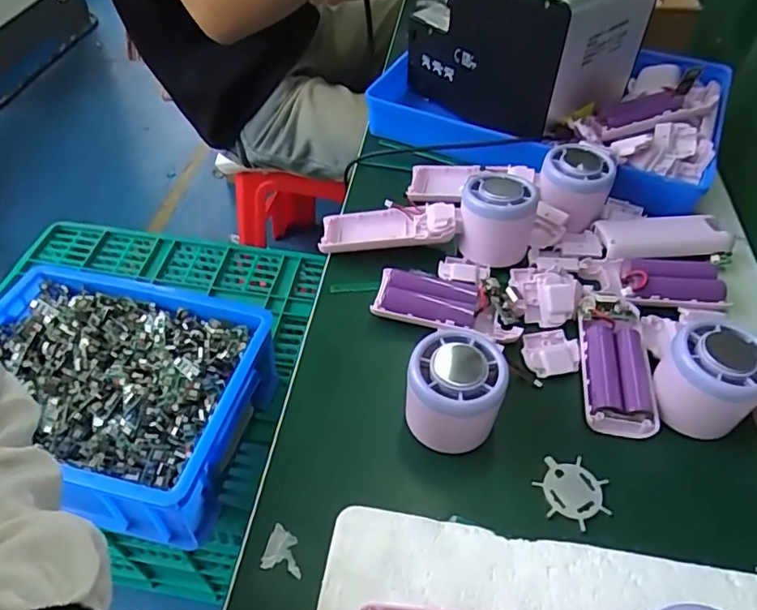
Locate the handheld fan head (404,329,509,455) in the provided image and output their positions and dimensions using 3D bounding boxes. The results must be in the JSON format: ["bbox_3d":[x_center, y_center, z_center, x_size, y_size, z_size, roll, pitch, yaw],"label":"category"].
[{"bbox_3d":[0.045,0.053,0.341,0.055,0.060,0.053,14,50,12],"label":"handheld fan head"}]

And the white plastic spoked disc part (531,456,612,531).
[{"bbox_3d":[0.111,0.105,0.328,0.038,0.004,0.040,0,48,0],"label":"white plastic spoked disc part"}]

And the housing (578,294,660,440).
[{"bbox_3d":[0.158,0.036,0.383,0.044,0.019,0.103,7,49,6],"label":"housing"}]

